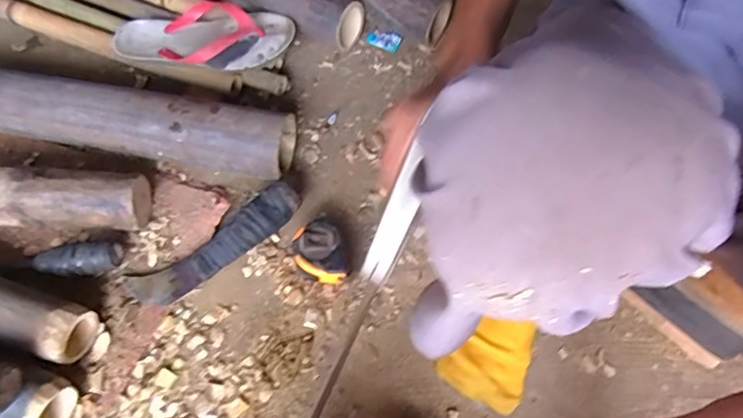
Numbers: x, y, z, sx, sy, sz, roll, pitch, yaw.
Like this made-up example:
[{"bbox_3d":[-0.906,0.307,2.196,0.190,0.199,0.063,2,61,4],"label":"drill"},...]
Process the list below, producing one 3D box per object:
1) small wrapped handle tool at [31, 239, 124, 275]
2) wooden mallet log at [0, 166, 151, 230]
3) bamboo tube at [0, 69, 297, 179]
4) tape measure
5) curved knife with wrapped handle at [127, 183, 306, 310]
[{"bbox_3d":[-0.318,0.050,0.570,0.090,0.031,0.035,-1,60,-1],"label":"small wrapped handle tool"},{"bbox_3d":[-0.386,-0.013,0.589,0.255,0.065,0.063,0,60,0],"label":"wooden mallet log"},{"bbox_3d":[-0.340,-0.108,0.648,0.487,0.088,0.070,10,61,5],"label":"bamboo tube"},{"bbox_3d":[-0.058,0.049,0.589,0.054,0.039,0.072,-10,61,-6],"label":"tape measure"},{"bbox_3d":[-0.173,0.039,0.587,0.206,0.045,0.053,-33,65,-17],"label":"curved knife with wrapped handle"}]

